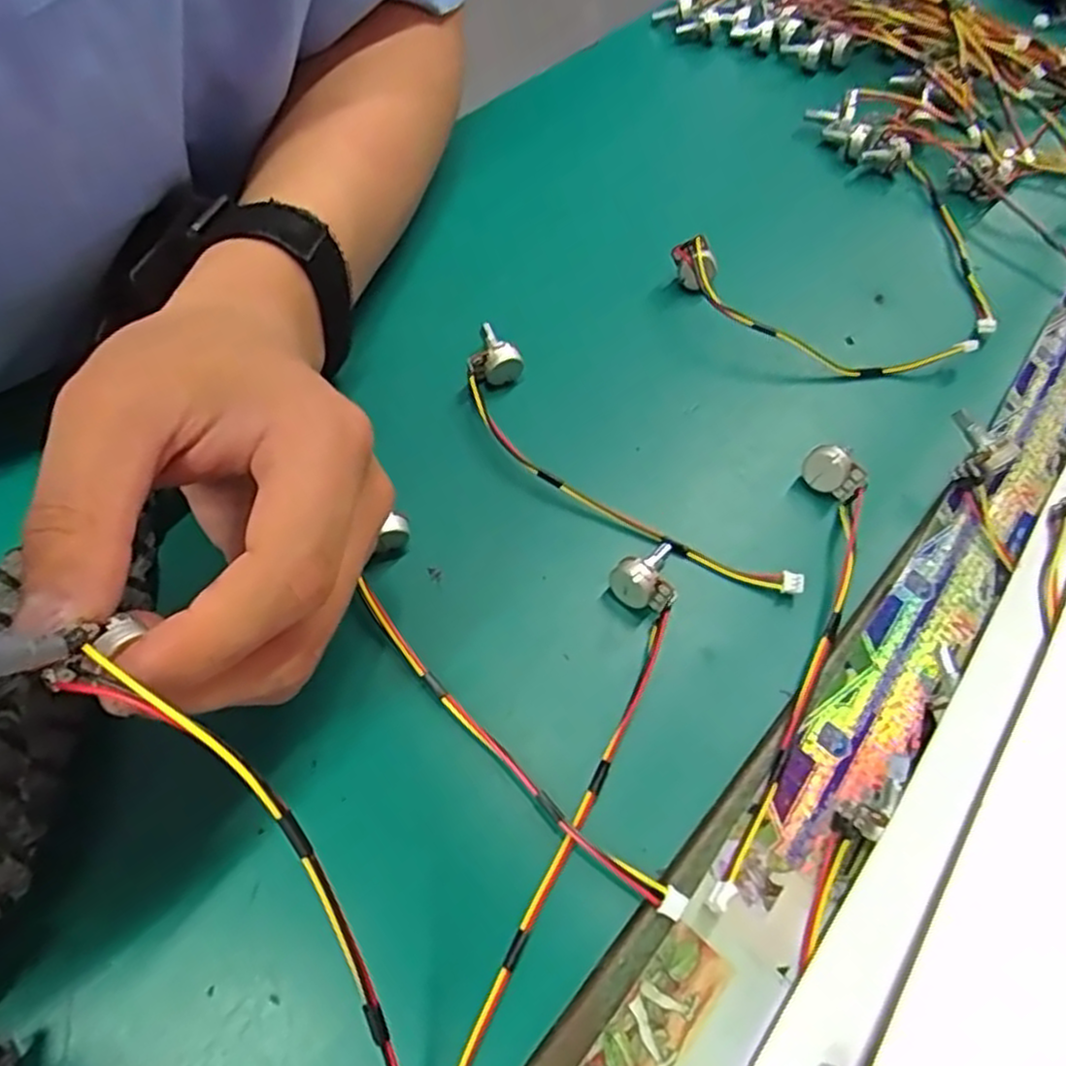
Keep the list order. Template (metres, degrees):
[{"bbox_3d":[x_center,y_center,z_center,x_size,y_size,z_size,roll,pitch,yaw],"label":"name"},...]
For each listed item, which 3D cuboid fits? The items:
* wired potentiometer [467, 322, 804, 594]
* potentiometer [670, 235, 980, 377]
[{"bbox_3d":[0.026,-0.021,0.270,0.154,0.017,0.033,40,66,20],"label":"wired potentiometer"},{"bbox_3d":[0.120,-0.089,0.312,0.133,0.028,0.035,18,60,9],"label":"potentiometer"}]

